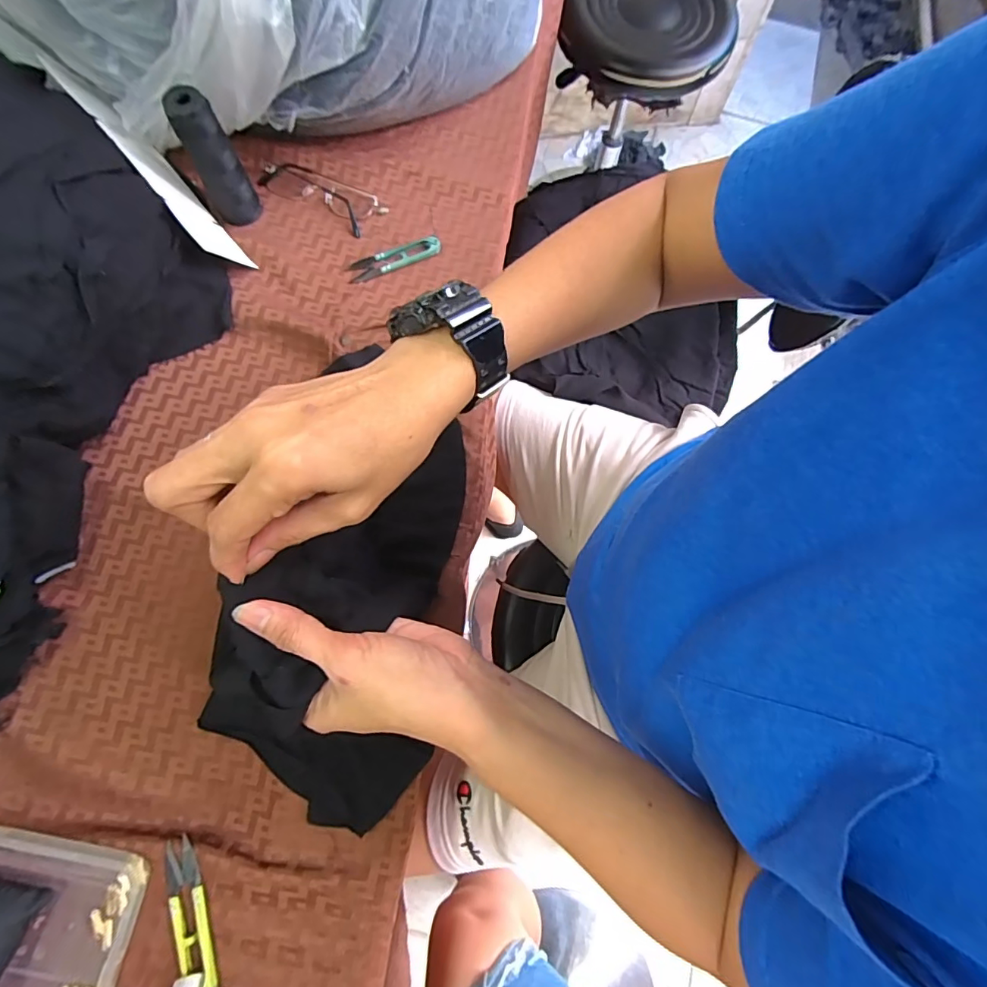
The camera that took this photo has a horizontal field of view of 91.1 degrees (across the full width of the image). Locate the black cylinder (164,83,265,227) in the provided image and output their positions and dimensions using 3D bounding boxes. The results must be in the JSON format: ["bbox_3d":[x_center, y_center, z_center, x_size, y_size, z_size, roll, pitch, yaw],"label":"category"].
[{"bbox_3d":[-0.265,-0.314,0.460,0.043,0.112,0.035,-25,77,-7],"label":"black cylinder"}]

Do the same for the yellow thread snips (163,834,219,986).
[{"bbox_3d":[-0.213,0.298,0.338,0.022,0.011,0.099,-20,77,-6],"label":"yellow thread snips"}]

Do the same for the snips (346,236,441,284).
[{"bbox_3d":[-0.105,-0.249,0.511,0.101,0.007,0.024,-25,78,-8],"label":"snips"}]

